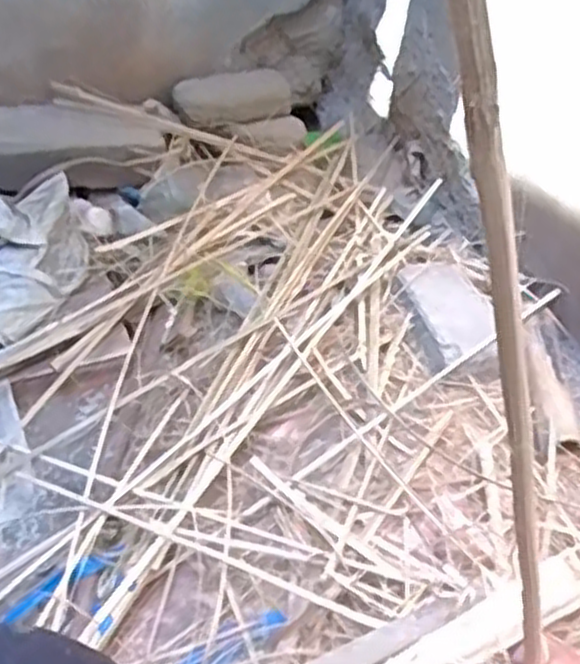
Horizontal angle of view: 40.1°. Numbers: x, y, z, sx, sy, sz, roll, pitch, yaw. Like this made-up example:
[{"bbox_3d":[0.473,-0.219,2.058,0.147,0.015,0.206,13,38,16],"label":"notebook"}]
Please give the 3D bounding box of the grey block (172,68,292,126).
[{"bbox_3d":[-0.100,-0.417,1.432,0.207,0.066,0.090,-14,47,-13],"label":"grey block"}]

